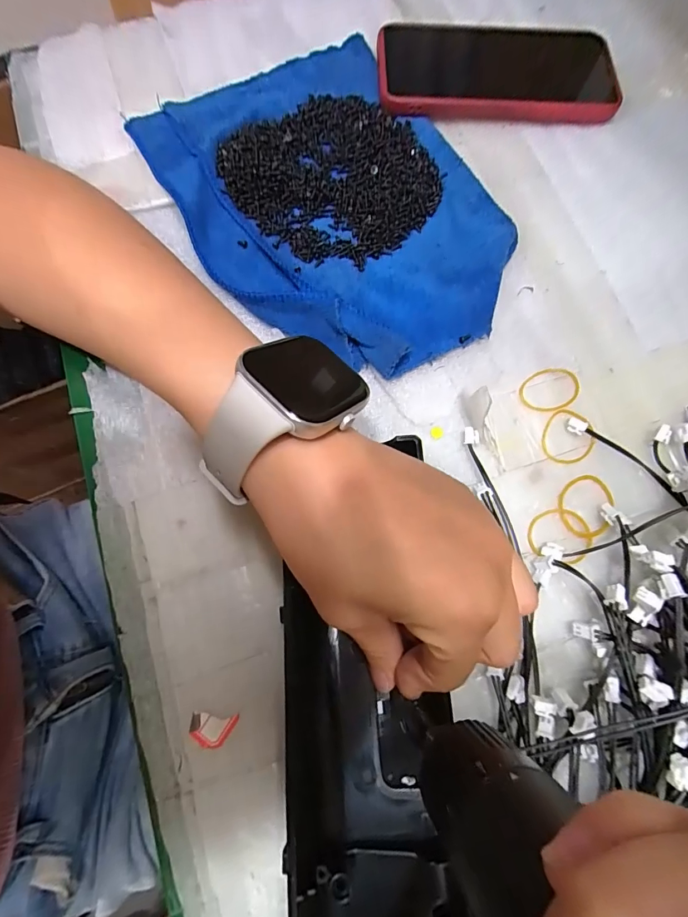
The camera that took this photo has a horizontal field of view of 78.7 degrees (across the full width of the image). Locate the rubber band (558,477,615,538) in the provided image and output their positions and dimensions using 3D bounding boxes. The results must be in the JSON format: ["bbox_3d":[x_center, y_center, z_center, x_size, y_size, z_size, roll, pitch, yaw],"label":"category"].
[{"bbox_3d":[0.125,0.024,0.215,0.025,0.006,0.034,25,77,5],"label":"rubber band"}]

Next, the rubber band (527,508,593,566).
[{"bbox_3d":[0.110,0.039,0.211,0.030,0.004,0.027,17,76,3],"label":"rubber band"}]

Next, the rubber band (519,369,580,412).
[{"bbox_3d":[0.116,-0.038,0.234,0.035,0.004,0.024,-17,75,-5],"label":"rubber band"}]

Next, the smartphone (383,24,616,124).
[{"bbox_3d":[0.104,-0.262,0.284,0.159,0.013,0.070,-2,75,-1],"label":"smartphone"}]

